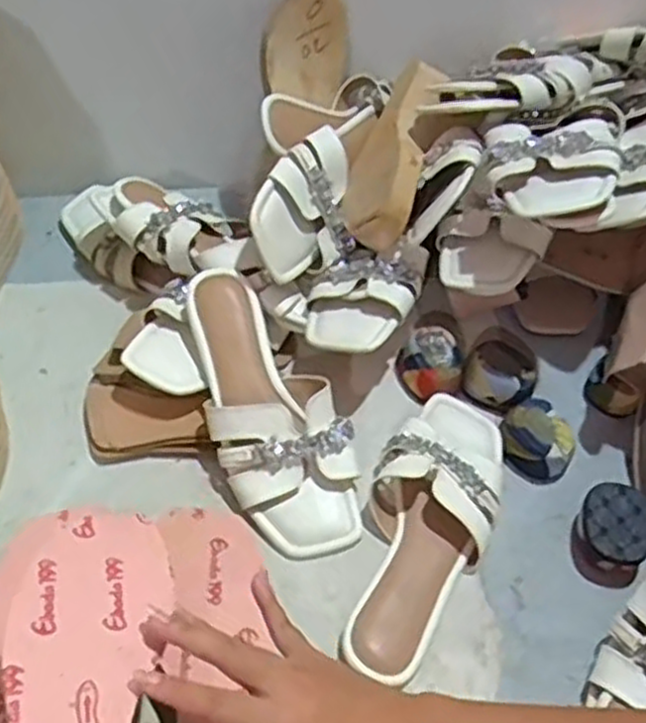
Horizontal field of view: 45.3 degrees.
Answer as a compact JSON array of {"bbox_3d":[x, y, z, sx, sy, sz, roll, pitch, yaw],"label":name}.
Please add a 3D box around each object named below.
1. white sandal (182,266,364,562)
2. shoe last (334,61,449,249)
[{"bbox_3d":[-0.047,0.028,0.601,0.094,0.043,0.233,-21,72,-20],"label":"white sandal"},{"bbox_3d":[0.064,-0.188,0.679,0.062,0.065,0.195,15,51,8],"label":"shoe last"}]

